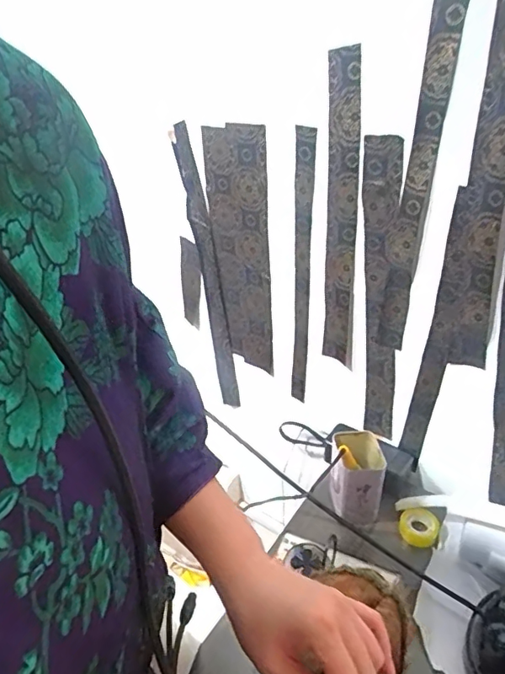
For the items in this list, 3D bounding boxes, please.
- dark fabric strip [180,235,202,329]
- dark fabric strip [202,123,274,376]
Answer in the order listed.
[{"bbox_3d":[-0.110,-0.094,0.893,0.045,0.161,0.008,28,40,34],"label":"dark fabric strip"},{"bbox_3d":[-0.021,-0.127,0.804,0.109,0.397,0.004,17,37,30],"label":"dark fabric strip"}]

